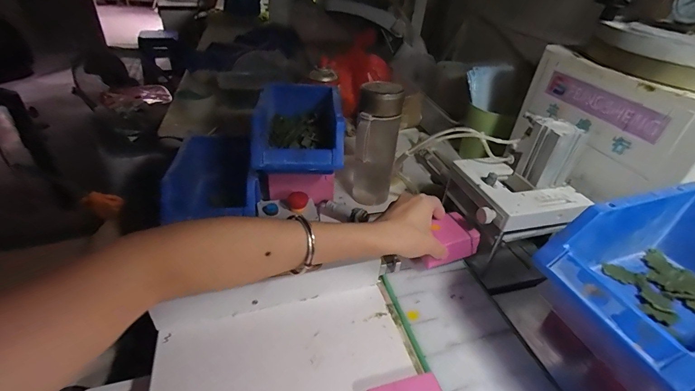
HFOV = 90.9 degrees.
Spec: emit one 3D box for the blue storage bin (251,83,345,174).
[{"bbox_3d":[-0.071,-0.107,0.501,0.121,0.066,0.172,0,35,-8],"label":"blue storage bin"}]

